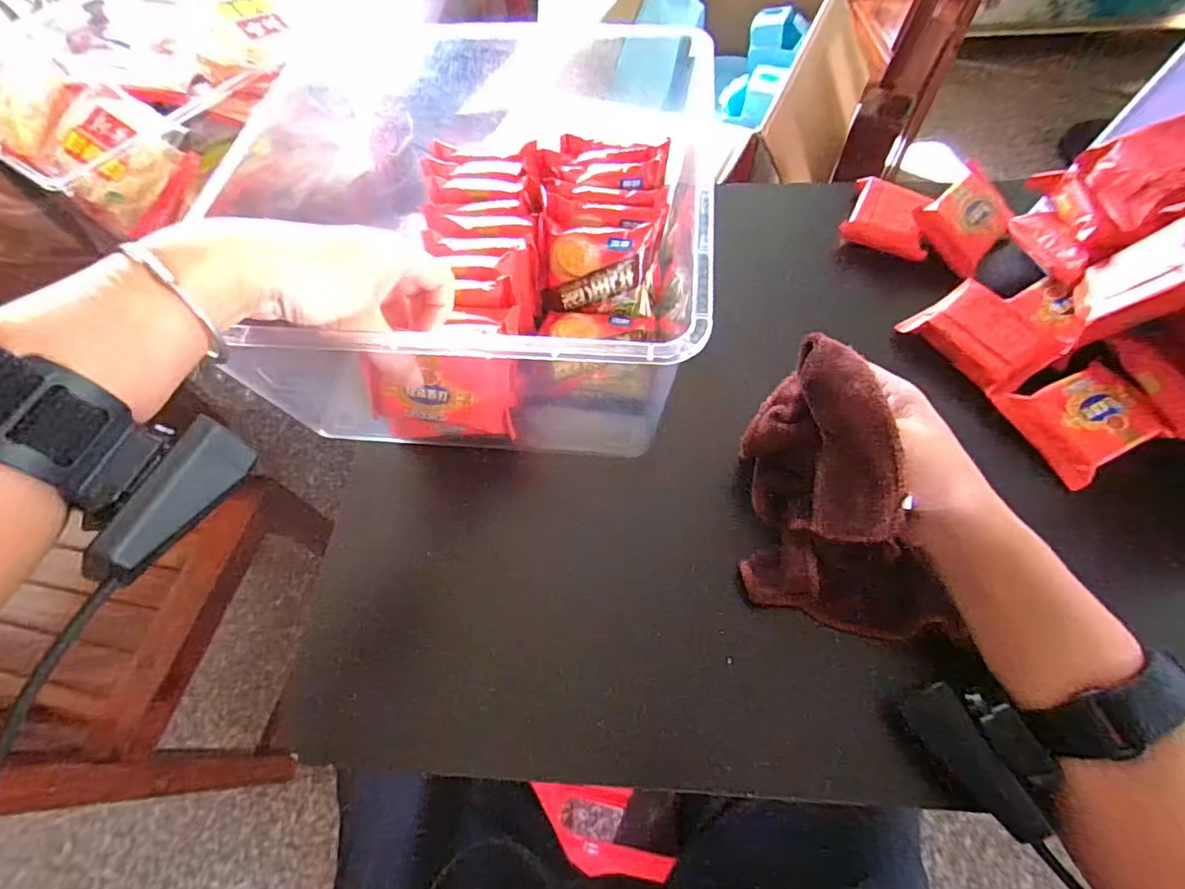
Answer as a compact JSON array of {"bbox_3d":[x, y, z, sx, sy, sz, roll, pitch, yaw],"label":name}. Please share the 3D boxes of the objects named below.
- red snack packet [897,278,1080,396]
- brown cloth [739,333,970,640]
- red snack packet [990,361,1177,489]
[{"bbox_3d":[0.291,-0.081,0.407,0.069,0.023,0.086,-30,63,-12],"label":"red snack packet"},{"bbox_3d":[0.146,0.030,0.310,0.105,0.115,0.123,6,62,7],"label":"brown cloth"},{"bbox_3d":[0.338,-0.019,0.369,0.085,0.015,0.070,-21,62,-7],"label":"red snack packet"}]

